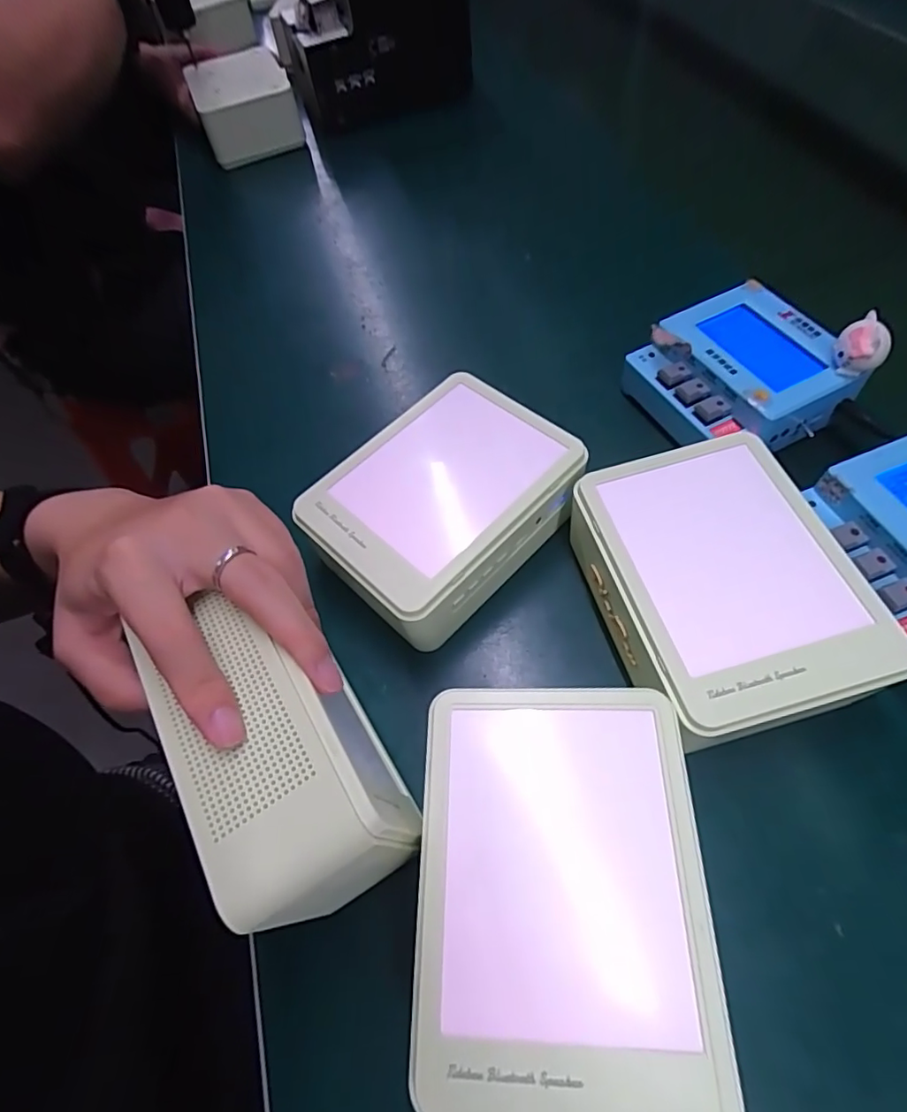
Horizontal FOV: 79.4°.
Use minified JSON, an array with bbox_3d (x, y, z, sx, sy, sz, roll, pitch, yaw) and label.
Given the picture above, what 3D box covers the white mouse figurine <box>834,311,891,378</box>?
[{"bbox_3d":[0.228,-0.115,0.308,0.025,0.032,0.022,35,67,24],"label":"white mouse figurine"}]

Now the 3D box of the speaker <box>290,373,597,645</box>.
[{"bbox_3d":[-0.007,-0.028,0.317,0.141,0.059,0.107,-41,63,-19],"label":"speaker"}]

